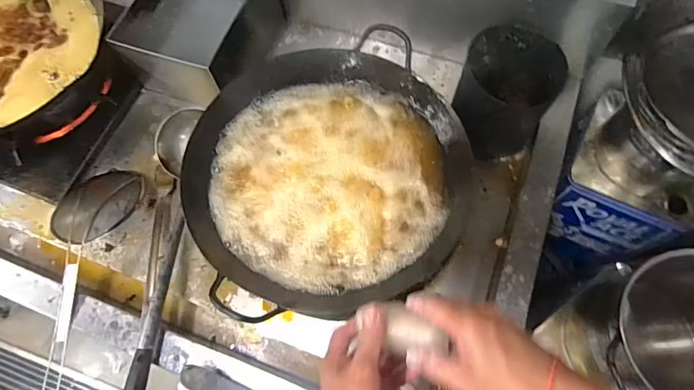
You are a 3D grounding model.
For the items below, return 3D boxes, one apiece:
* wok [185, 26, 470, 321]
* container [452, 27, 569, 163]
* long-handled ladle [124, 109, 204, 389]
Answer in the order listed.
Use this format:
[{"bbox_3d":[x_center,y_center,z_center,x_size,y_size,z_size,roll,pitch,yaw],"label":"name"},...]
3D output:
[{"bbox_3d":[-0.028,-0.031,0.715,0.430,0.120,0.426,-18,67,-5],"label":"wok"},{"bbox_3d":[0.273,-0.170,0.748,0.156,0.138,0.164,-1,67,2],"label":"container"},{"bbox_3d":[-0.310,0.098,0.716,0.090,0.070,0.547,0,67,3],"label":"long-handled ladle"}]

